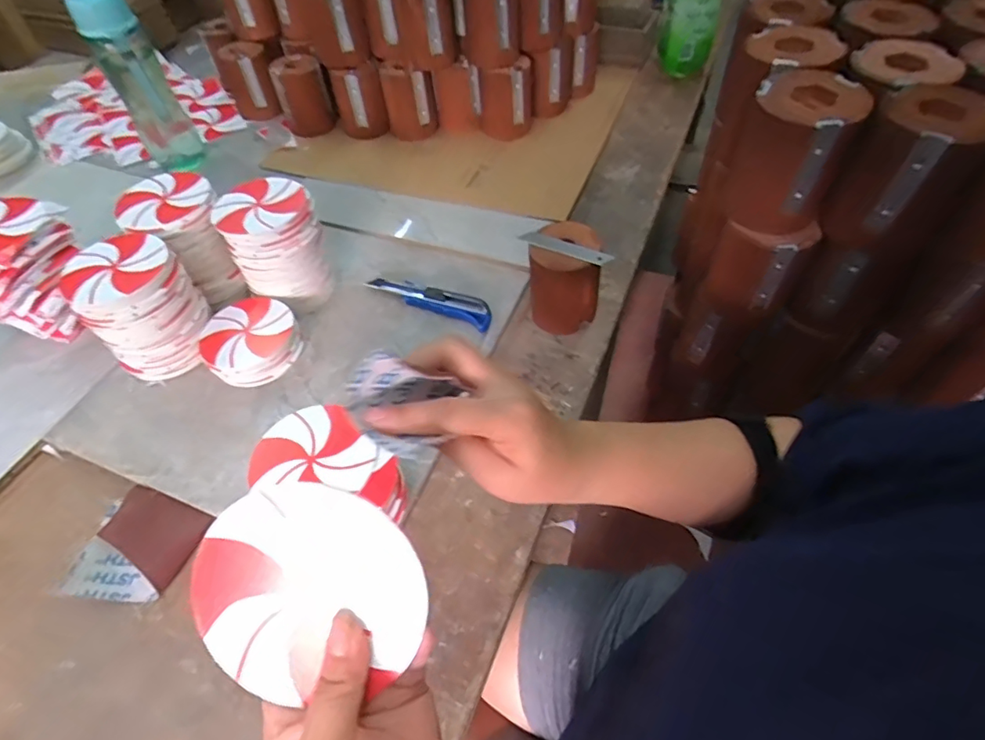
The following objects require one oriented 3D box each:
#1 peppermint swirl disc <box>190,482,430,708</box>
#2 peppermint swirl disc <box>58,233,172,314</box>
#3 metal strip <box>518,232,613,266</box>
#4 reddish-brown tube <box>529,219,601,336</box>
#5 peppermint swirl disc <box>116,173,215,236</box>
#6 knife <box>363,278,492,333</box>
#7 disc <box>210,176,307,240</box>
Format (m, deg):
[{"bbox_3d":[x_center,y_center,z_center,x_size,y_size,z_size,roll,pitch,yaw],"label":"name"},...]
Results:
[{"bbox_3d":[-0.080,0.095,0.226,0.099,0.004,0.091,0,96,1],"label":"peppermint swirl disc"},{"bbox_3d":[-0.372,-0.100,0.518,0.092,0.012,0.098,2,55,-3],"label":"peppermint swirl disc"},{"bbox_3d":[0.075,-0.128,0.550,0.102,0.010,0.018,25,59,20],"label":"metal strip"},{"bbox_3d":[0.080,-0.101,0.580,0.079,0.094,0.076,0,54,3],"label":"reddish-brown tube"},{"bbox_3d":[-0.369,-0.188,0.583,0.104,0.010,0.100,-2,54,2],"label":"peppermint swirl disc"},{"bbox_3d":[-0.074,-0.087,0.627,0.166,0.018,0.041,23,59,18],"label":"knife"},{"bbox_3d":[-0.255,-0.180,0.569,0.095,0.007,0.096,-2,54,2],"label":"disc"}]

